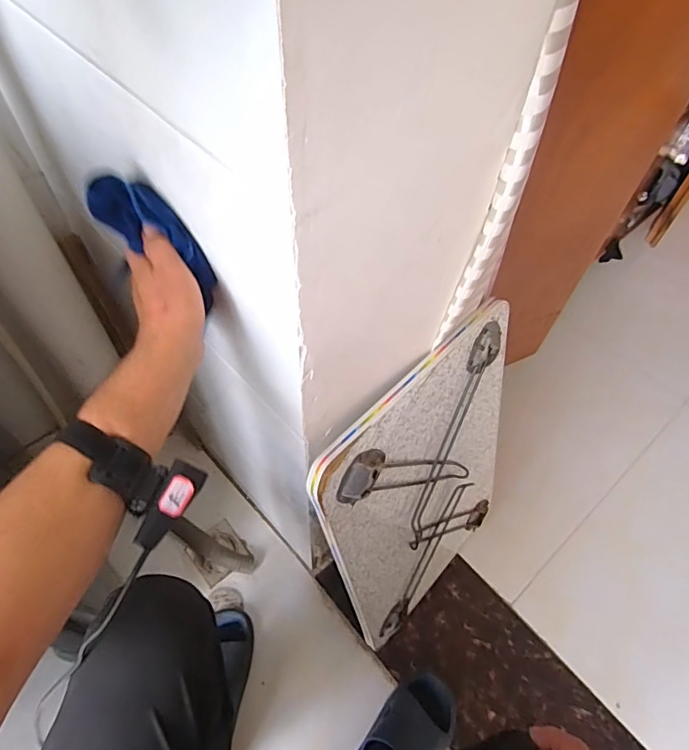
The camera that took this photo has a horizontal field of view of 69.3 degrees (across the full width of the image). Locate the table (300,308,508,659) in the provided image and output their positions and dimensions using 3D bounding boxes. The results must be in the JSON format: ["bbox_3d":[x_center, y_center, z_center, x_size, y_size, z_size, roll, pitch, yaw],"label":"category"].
[{"bbox_3d":[0.139,0.202,0.812,0.032,0.587,0.388,29,58,34],"label":"table"}]

